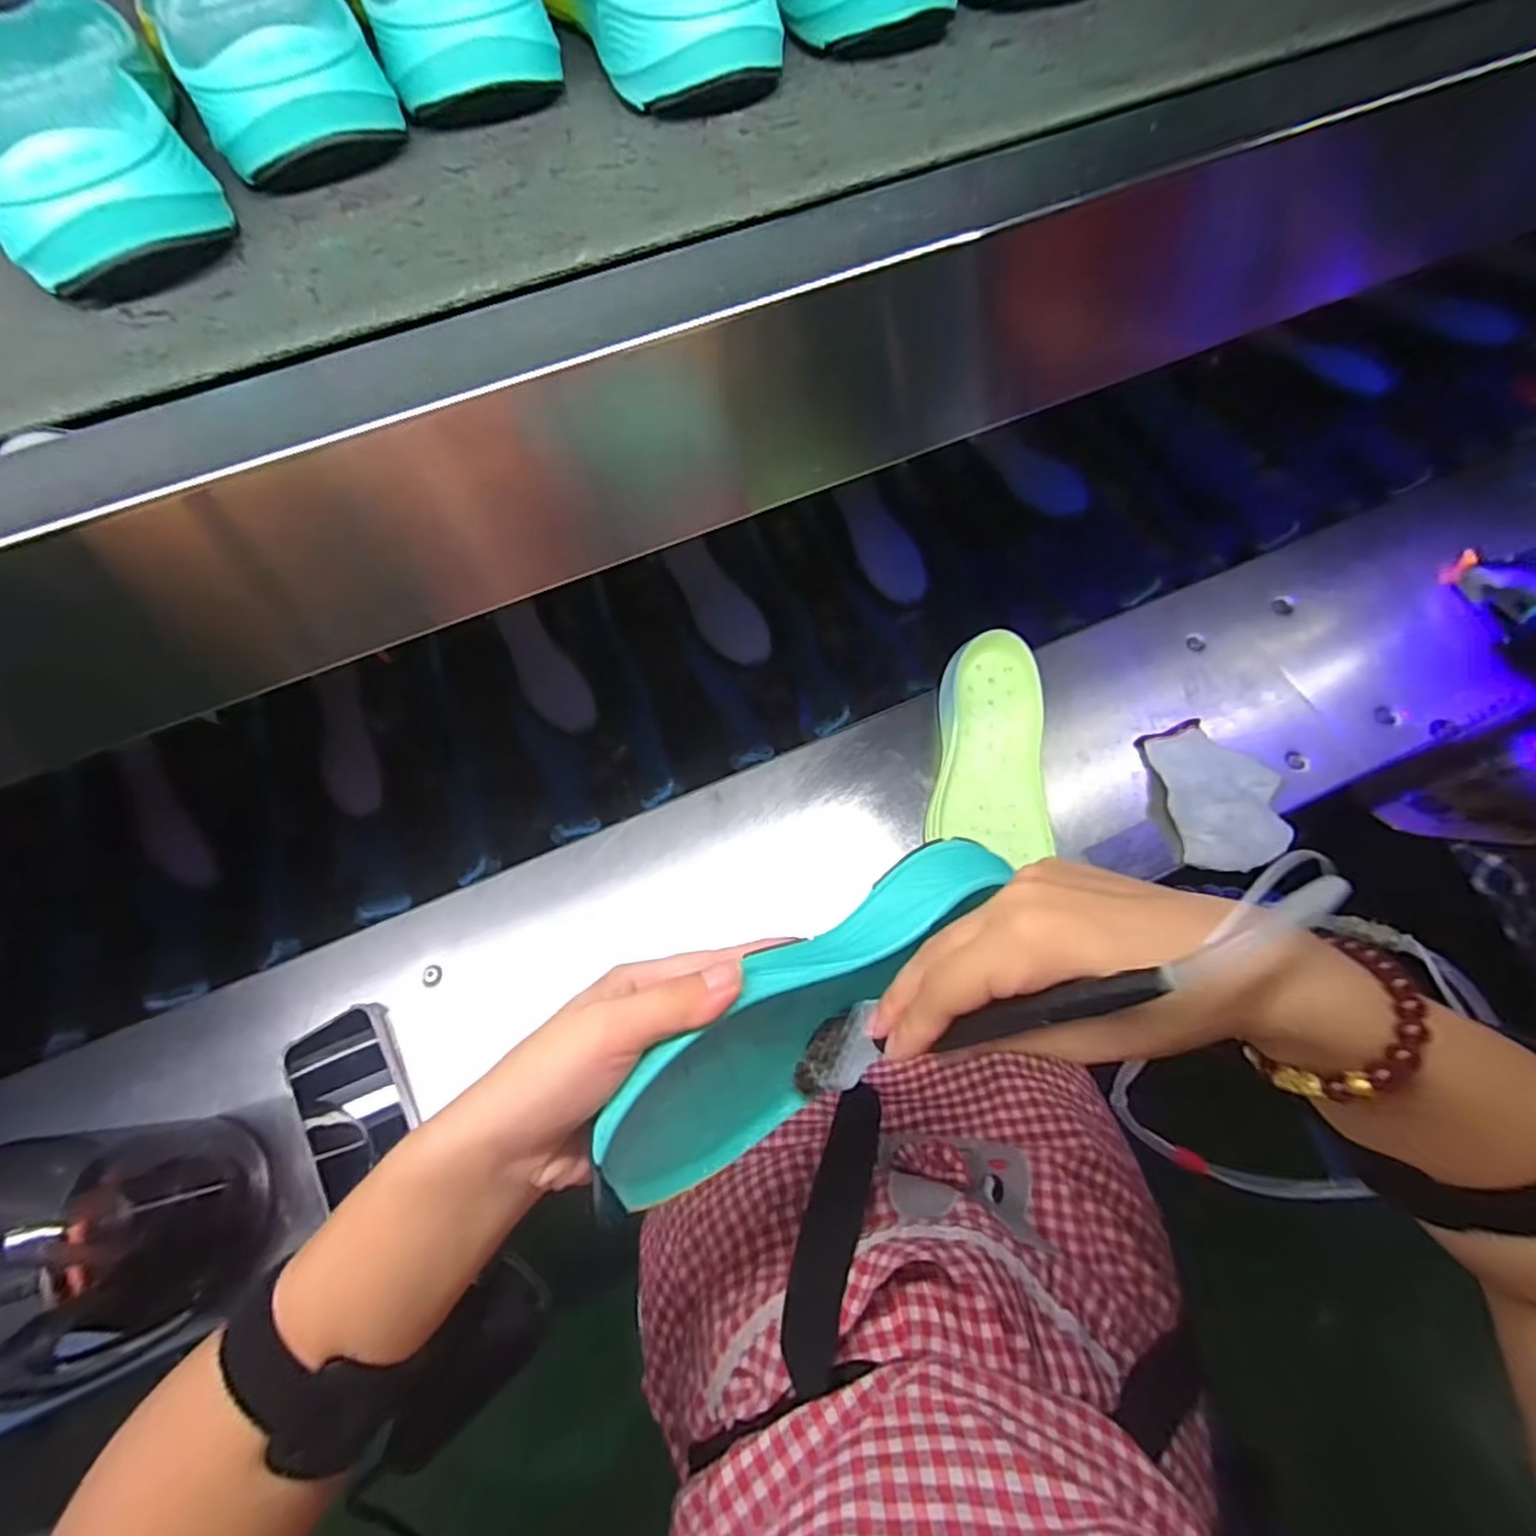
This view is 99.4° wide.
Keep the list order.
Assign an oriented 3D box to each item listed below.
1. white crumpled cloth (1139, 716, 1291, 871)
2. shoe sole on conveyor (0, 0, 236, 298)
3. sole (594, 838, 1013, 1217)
[{"bbox_3d":[0.395,0.024,0.576,0.099,0.033,0.133,0,67,4],"label":"white crumpled cloth"},{"bbox_3d":[-0.292,-0.271,0.262,0.084,0.042,0.232,-38,70,-11],"label":"shoe sole on conveyor"},{"bbox_3d":[0.023,0.101,0.290,0.210,0.087,0.043,-31,38,-18],"label":"sole"}]

